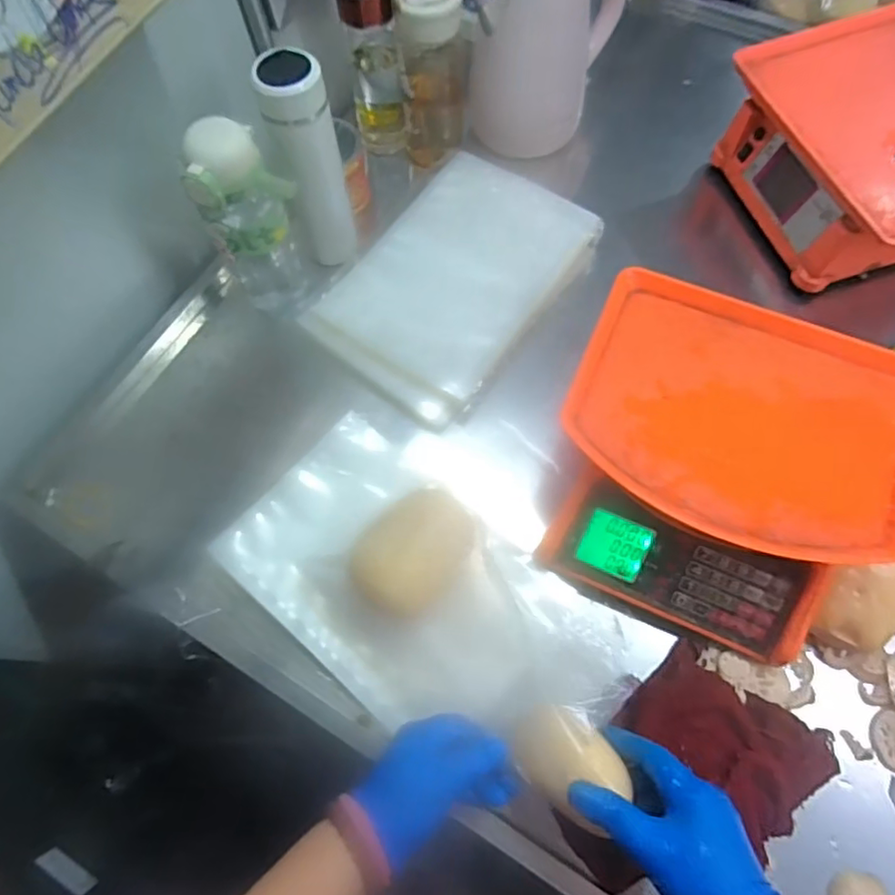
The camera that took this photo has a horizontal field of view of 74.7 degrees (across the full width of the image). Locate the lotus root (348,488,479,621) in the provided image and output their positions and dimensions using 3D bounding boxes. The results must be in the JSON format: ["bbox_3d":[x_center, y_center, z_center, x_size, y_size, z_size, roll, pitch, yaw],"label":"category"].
[{"bbox_3d":[-0.027,0.096,0.534,0.077,0.079,0.113,39,74,17],"label":"lotus root"}]

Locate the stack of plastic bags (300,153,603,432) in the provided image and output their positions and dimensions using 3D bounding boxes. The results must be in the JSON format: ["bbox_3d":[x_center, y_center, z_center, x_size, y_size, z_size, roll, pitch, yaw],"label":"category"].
[{"bbox_3d":[0.012,-0.198,0.688,0.212,0.033,0.326,34,73,16],"label":"stack of plastic bags"}]

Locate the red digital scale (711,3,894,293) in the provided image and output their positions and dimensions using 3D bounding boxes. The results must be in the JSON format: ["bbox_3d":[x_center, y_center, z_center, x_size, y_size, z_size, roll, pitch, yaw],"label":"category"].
[{"bbox_3d":[0.481,-0.340,0.676,0.229,0.121,0.290,-20,68,-5],"label":"red digital scale"}]

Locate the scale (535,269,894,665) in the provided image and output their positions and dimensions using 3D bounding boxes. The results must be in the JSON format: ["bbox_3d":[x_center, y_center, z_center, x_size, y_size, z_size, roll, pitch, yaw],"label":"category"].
[{"bbox_3d":[0.249,0.018,0.551,0.284,0.128,0.280,21,70,11],"label":"scale"}]

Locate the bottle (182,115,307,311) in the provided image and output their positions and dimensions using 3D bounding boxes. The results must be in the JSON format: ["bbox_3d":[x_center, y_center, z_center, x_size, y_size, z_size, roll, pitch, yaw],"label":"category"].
[{"bbox_3d":[-0.199,-0.231,0.620,0.090,0.231,0.071,-25,68,-8],"label":"bottle"}]

